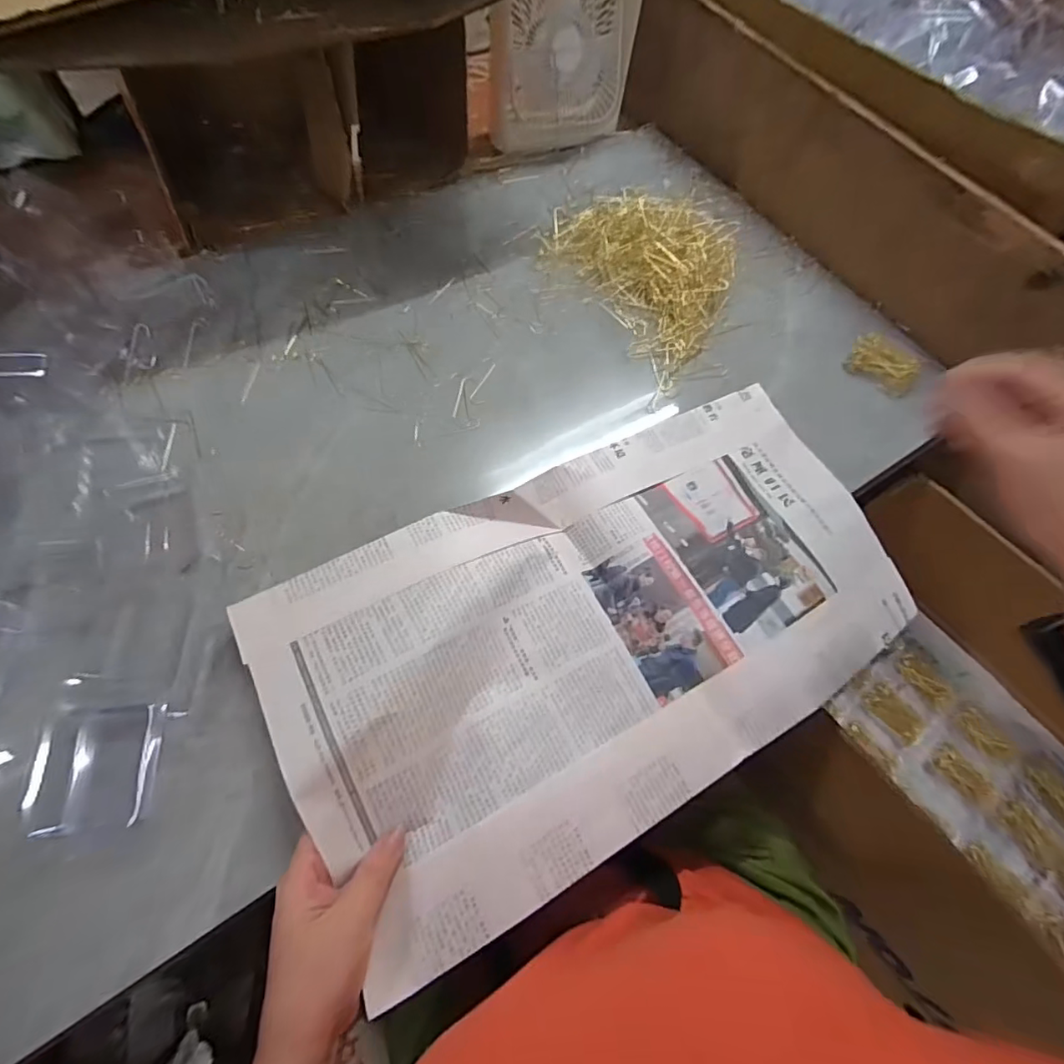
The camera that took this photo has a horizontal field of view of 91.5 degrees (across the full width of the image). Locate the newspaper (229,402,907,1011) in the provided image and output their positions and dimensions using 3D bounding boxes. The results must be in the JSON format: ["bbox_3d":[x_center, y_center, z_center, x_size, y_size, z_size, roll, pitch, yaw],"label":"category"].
[{"bbox_3d":[0.079,0.060,0.422,0.525,0.056,0.270,-26,66,-17],"label":"newspaper"}]

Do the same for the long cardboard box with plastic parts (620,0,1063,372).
[{"bbox_3d":[0.502,-0.537,0.657,0.400,0.216,0.663,-26,69,-17],"label":"long cardboard box with plastic parts"}]

